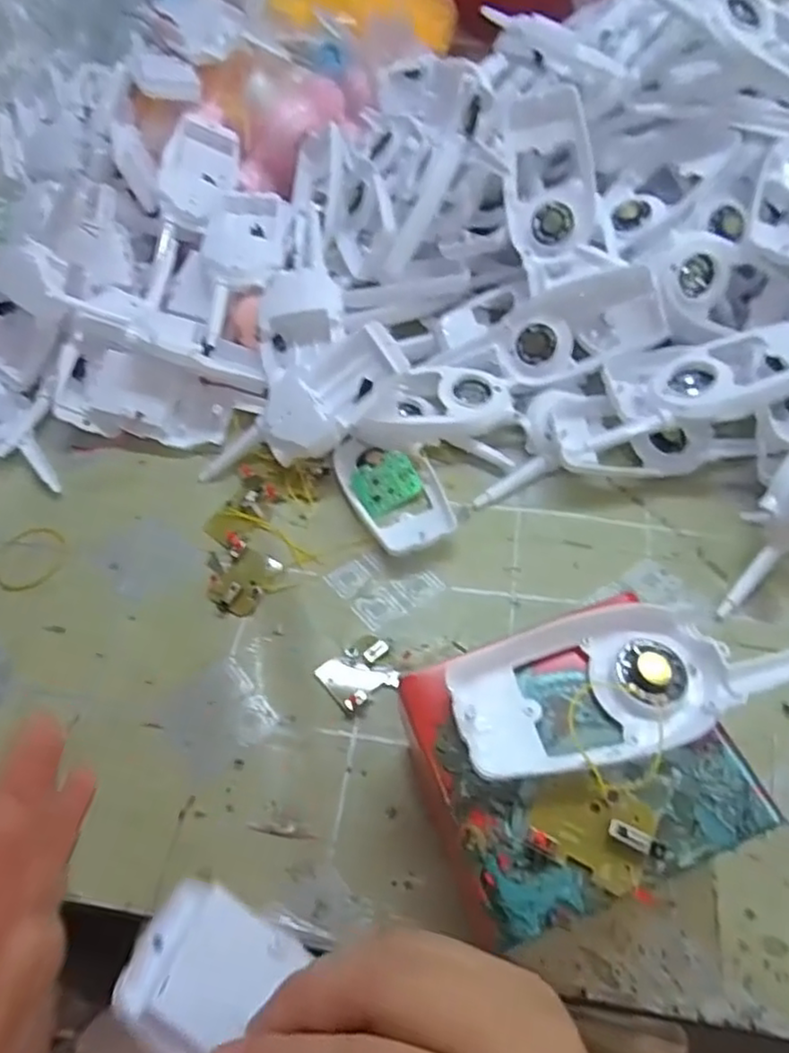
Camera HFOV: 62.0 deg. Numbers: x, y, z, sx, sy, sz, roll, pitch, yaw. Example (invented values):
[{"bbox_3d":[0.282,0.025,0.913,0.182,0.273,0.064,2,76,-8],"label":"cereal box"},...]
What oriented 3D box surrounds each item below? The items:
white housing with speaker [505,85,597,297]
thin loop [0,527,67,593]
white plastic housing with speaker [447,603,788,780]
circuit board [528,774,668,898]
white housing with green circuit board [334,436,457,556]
[{"bbox_3d":[0.109,-0.232,0.455,0.056,0.126,0.018,-3,11,3],"label":"white housing with speaker"},{"bbox_3d":[-0.251,0.021,0.452,0.047,0.006,0.053,-21,57,-9],"label":"thin loop"},{"bbox_3d":[0.103,0.060,0.272,0.158,0.014,0.056,-14,57,-5],"label":"white plastic housing with speaker"},{"bbox_3d":[0.075,0.111,0.242,0.043,0.008,0.034,26,62,20],"label":"circuit board"},{"bbox_3d":[0.000,-0.024,0.447,0.056,0.020,0.106,-22,58,-10],"label":"white housing with green circuit board"}]

